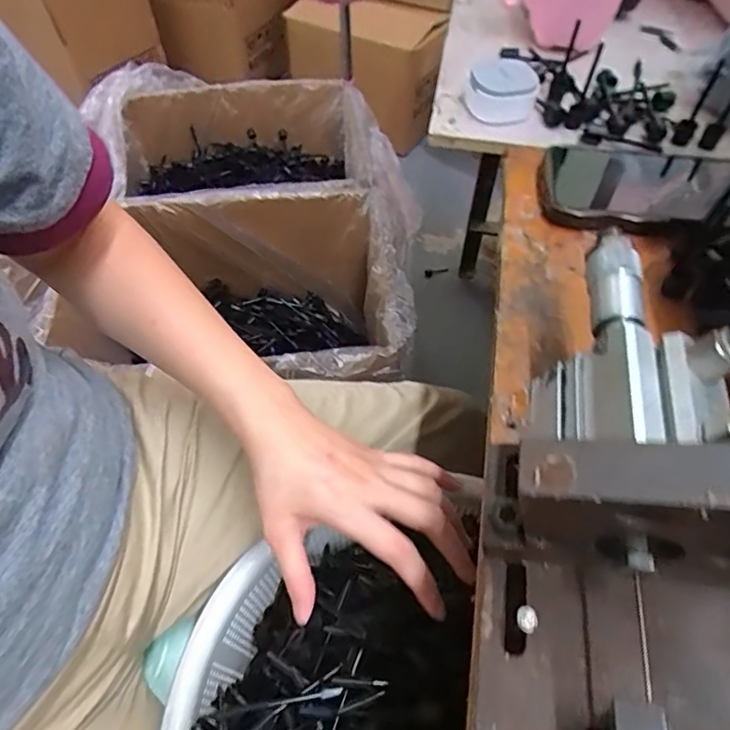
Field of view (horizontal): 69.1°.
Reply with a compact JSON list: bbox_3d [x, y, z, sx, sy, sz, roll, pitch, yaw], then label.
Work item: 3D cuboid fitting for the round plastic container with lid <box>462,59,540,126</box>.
[{"bbox_3d":[0.111,-0.231,0.441,0.053,0.030,0.053,2,55,0],"label":"round plastic container with lid"}]

